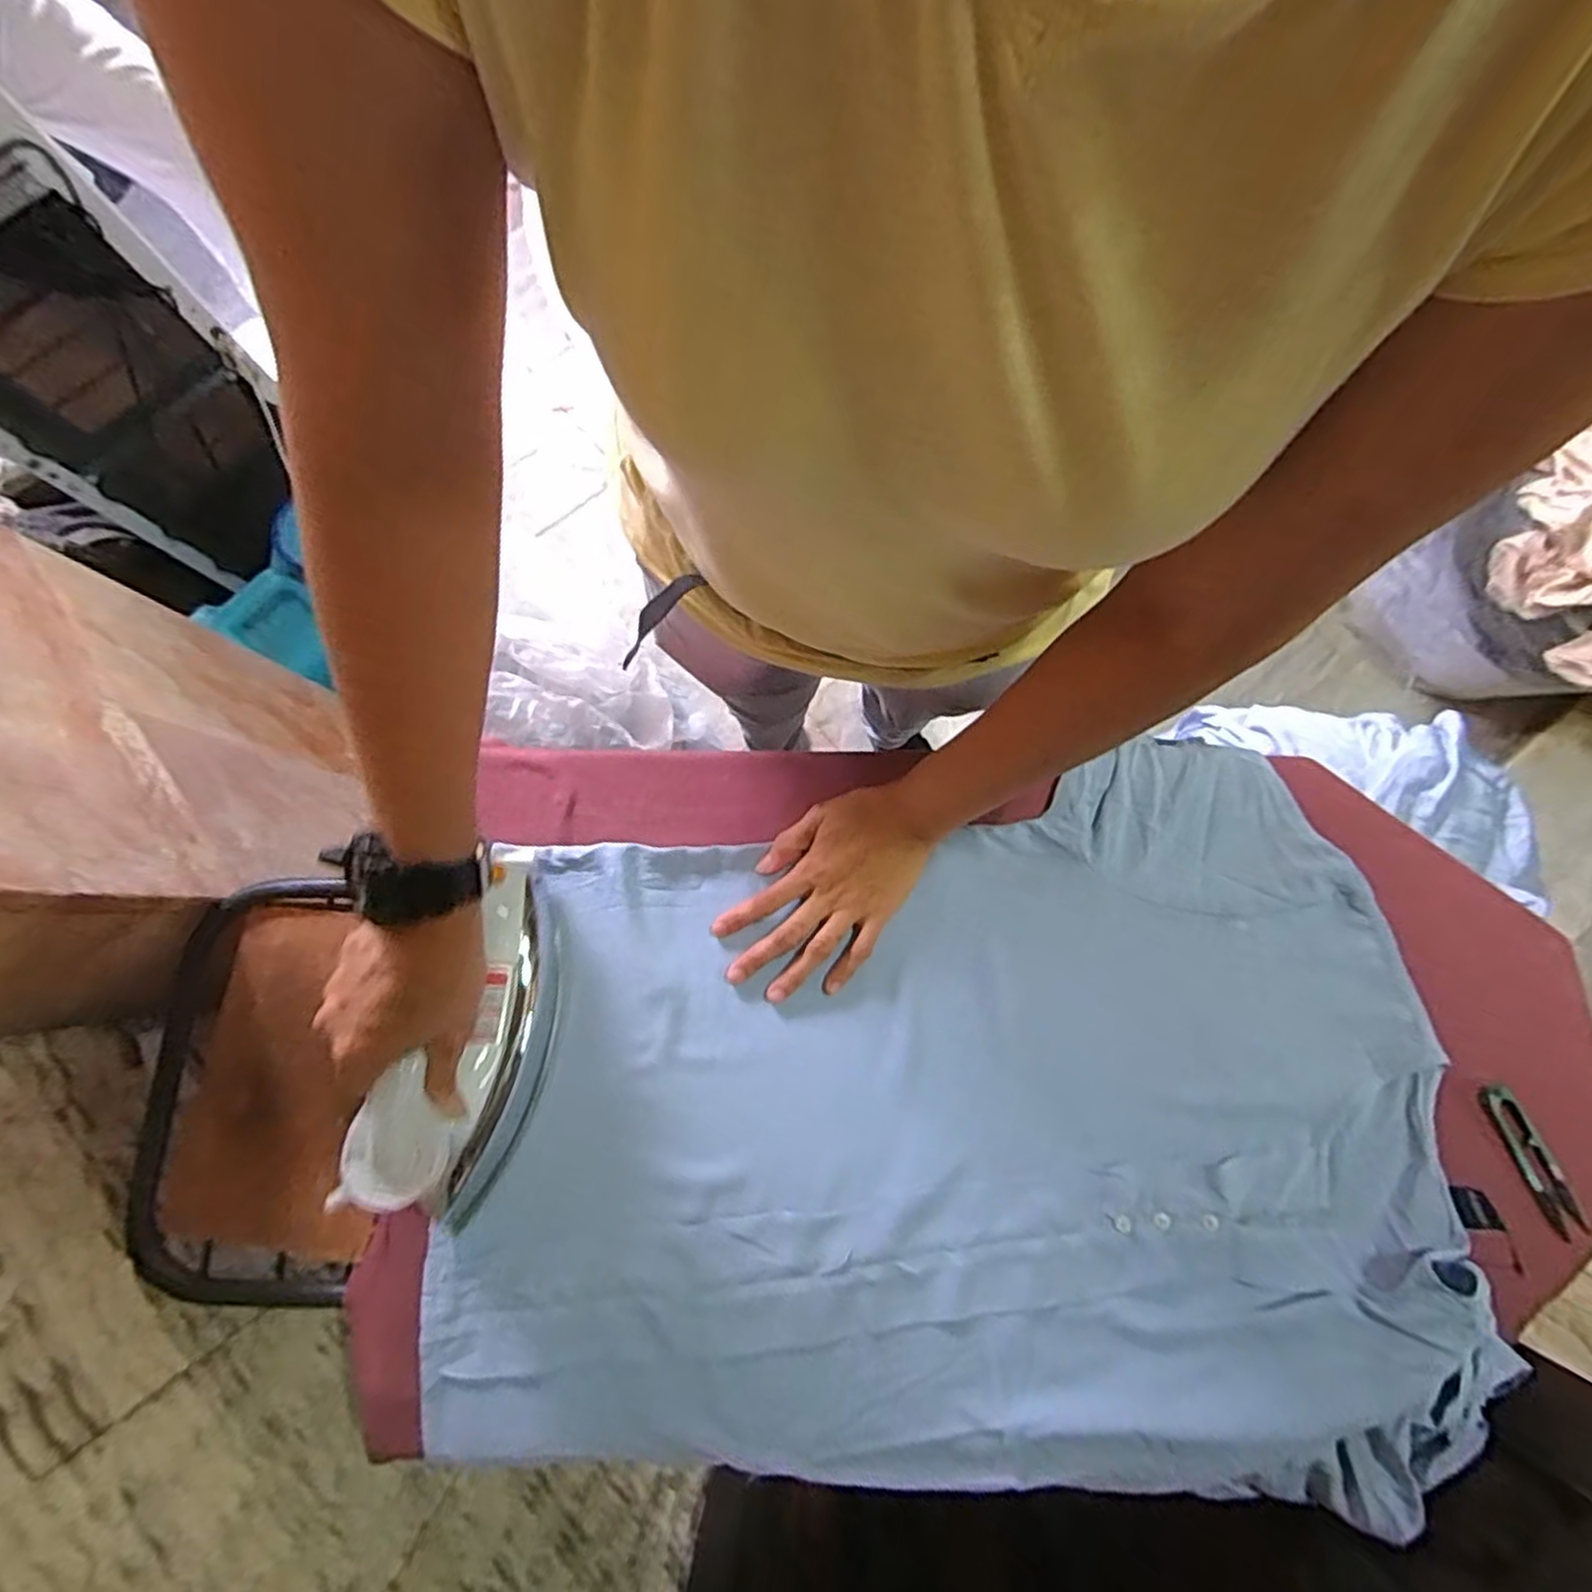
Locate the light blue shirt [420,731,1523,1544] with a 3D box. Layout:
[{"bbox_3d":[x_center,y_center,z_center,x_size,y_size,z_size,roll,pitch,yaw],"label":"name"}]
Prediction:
[{"bbox_3d":[0.095,0.197,0.509,0.667,0.049,0.475,3,76,0],"label":"light blue shirt"}]

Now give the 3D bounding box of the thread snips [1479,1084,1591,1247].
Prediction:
[{"bbox_3d":[0.508,0.251,0.515,0.025,0.014,0.101,-21,77,-6],"label":"thread snips"}]

